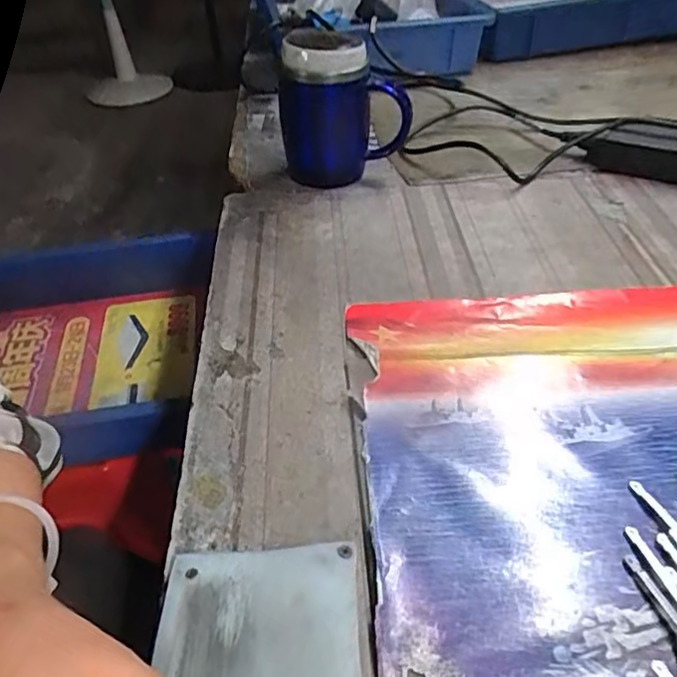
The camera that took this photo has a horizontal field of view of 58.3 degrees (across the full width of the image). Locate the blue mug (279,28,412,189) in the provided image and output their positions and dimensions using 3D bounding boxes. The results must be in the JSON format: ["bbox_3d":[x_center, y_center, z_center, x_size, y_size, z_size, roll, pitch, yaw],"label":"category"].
[{"bbox_3d":[0.005,-0.223,0.585,0.126,0.133,0.077,-4,41,1],"label":"blue mug"}]

